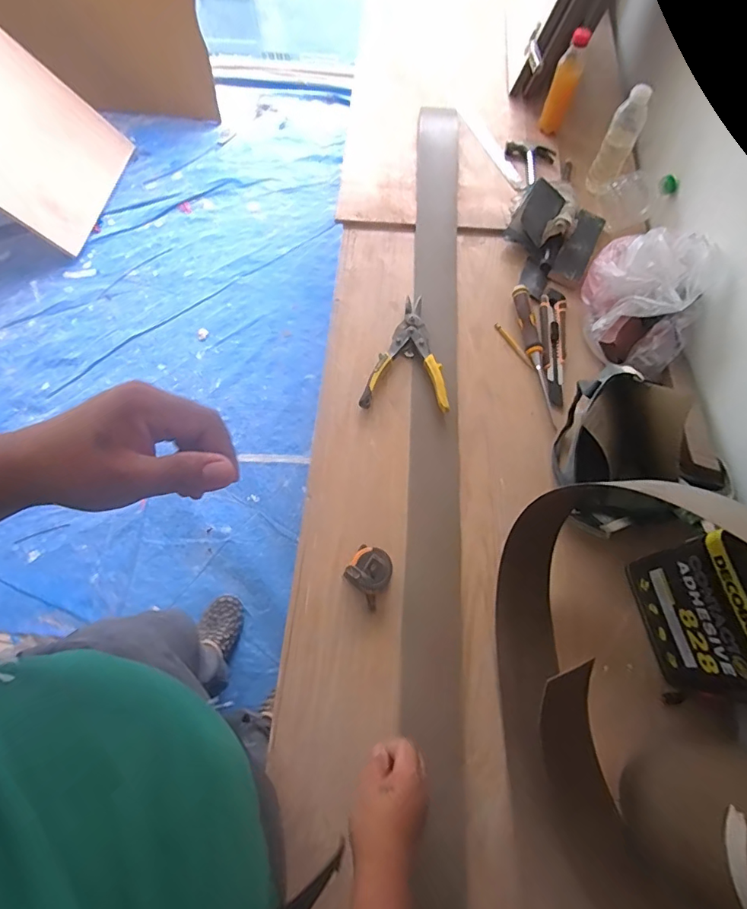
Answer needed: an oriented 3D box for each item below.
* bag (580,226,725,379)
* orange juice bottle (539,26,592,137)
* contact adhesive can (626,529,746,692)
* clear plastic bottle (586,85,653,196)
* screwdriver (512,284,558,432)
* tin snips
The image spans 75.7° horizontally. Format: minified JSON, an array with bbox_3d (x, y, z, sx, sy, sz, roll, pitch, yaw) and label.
[{"bbox_3d":[0.449,-0.262,0.792,0.157,0.152,0.231,5,67,2],"label":"bag"},{"bbox_3d":[0.389,-0.755,0.986,0.051,0.172,0.050,18,68,7],"label":"orange juice bottle"},{"bbox_3d":[0.417,0.179,0.546,0.092,0.247,0.173,-12,68,-5],"label":"contact adhesive can"},{"bbox_3d":[0.461,-0.584,0.911,0.057,0.168,0.065,24,69,9],"label":"clear plastic bottle"},{"bbox_3d":[0.278,-0.174,0.829,0.030,0.029,0.268,-5,67,-2],"label":"screwdriver"},{"bbox_3d":[0.062,-0.184,0.834,0.139,0.034,0.233,6,67,2],"label":"tin snips"}]

